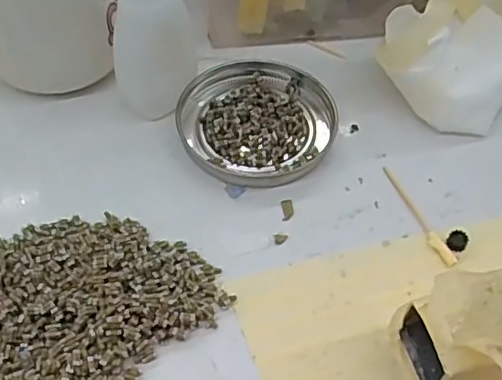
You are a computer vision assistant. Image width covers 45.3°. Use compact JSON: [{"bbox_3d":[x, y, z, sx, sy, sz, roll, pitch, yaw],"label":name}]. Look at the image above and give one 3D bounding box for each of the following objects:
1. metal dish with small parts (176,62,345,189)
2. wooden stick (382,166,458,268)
[{"bbox_3d":[0.004,-0.037,0.307,0.077,0.008,0.079,1,54,-2],"label":"metal dish with small parts"},{"bbox_3d":[0.077,0.010,0.279,0.006,0.004,0.059,-16,56,-14],"label":"wooden stick"}]

